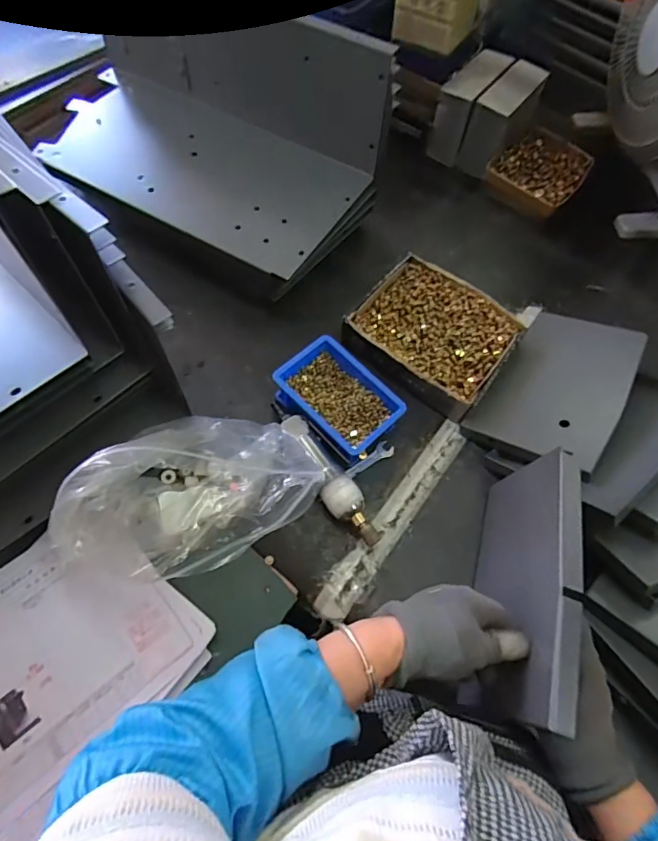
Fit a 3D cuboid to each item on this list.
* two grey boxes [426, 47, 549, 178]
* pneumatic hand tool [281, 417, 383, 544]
[{"bbox_3d":[0.284,-0.555,0.873,0.135,0.109,0.196,34,67,12],"label":"two grey boxes"},{"bbox_3d":[0.001,0.075,0.582,0.046,0.044,0.179,-32,70,-17],"label":"pneumatic hand tool"}]

